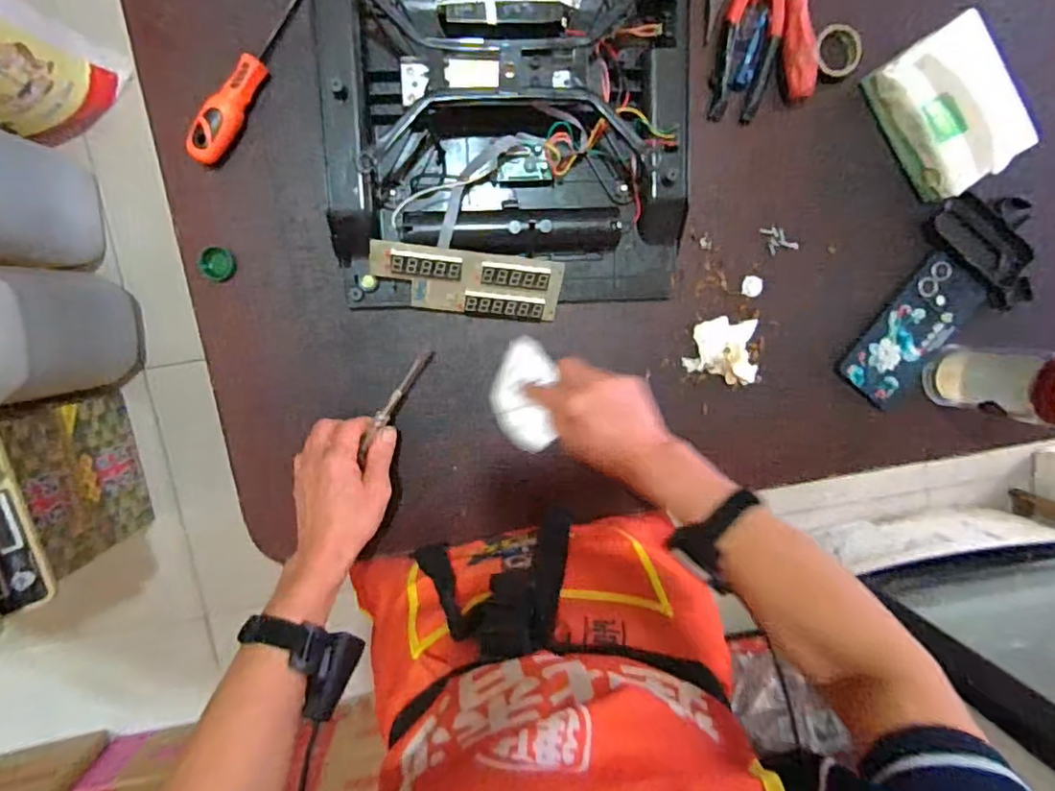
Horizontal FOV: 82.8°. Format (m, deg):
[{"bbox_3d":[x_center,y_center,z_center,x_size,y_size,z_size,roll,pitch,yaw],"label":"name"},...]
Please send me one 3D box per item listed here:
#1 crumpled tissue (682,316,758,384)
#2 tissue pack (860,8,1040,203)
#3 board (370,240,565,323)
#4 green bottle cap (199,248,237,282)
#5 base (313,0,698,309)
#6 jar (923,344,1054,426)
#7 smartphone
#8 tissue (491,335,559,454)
[{"bbox_3d":[0.205,-0.049,0.617,0.068,0.019,0.064,17,97,-7],"label":"crumpled tissue"},{"bbox_3d":[0.406,-0.275,0.571,0.093,0.068,0.143,-33,99,1],"label":"tissue pack"},{"bbox_3d":[-0.057,-0.107,0.575,0.178,0.014,0.065,5,130,-8],"label":"board"},{"bbox_3d":[-0.299,-0.126,0.578,0.030,0.009,0.032,-1,98,-4],"label":"green bottle cap"},{"bbox_3d":[-0.011,-0.247,0.544,0.349,0.082,0.318,-1,98,-4],"label":"base"},{"bbox_3d":[0.466,-0.011,0.568,0.065,0.155,0.062,-1,98,-4],"label":"jar"},{"bbox_3d":[0.408,-0.066,0.632,0.073,0.014,0.164,37,94,-9],"label":"smartphone"},{"bbox_3d":[-0.004,-0.002,0.610,0.060,0.010,0.113,1,81,-5],"label":"tissue"}]

